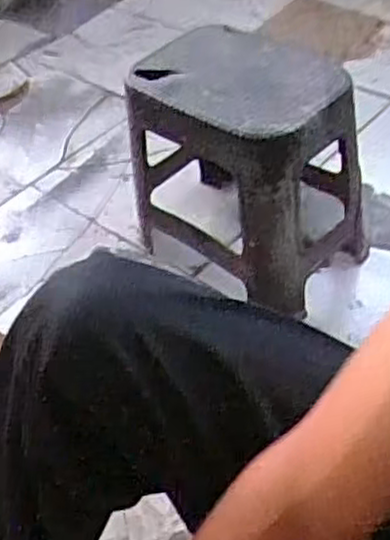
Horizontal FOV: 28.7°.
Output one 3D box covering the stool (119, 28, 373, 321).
[{"bbox_3d":[0.091,-0.146,1.111,0.283,0.306,0.284,32,57,32],"label":"stool"}]

